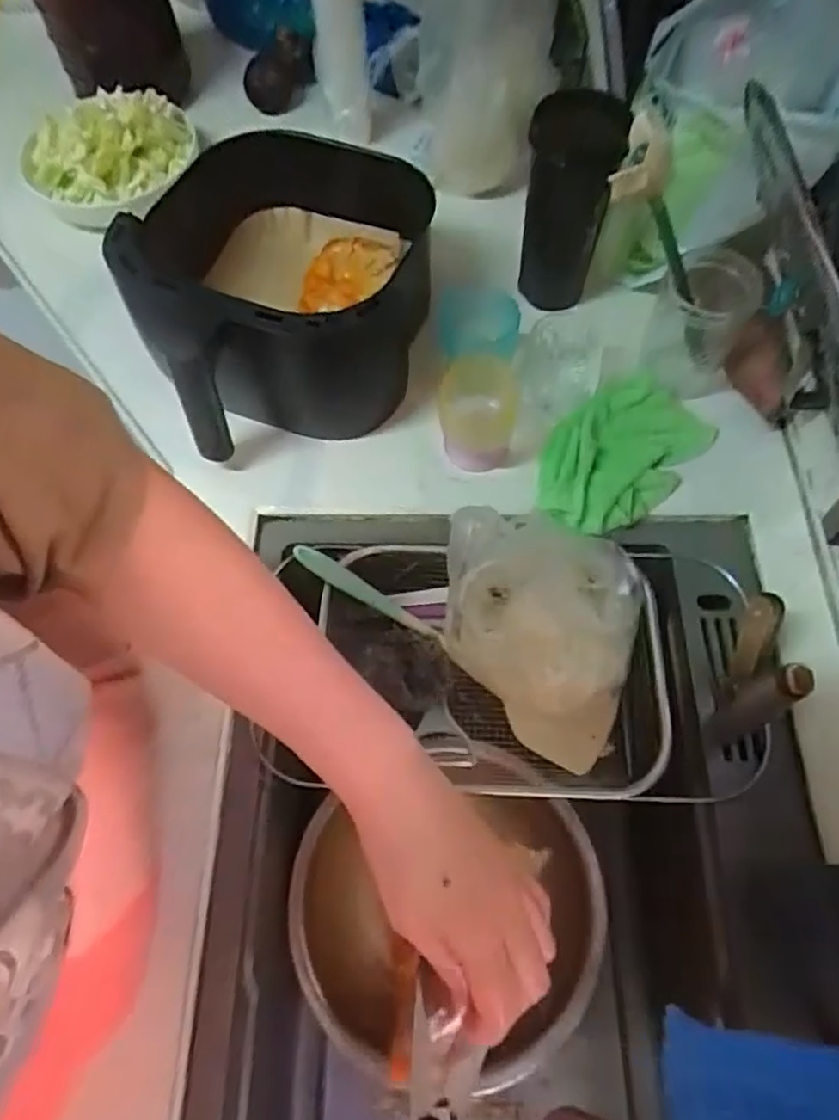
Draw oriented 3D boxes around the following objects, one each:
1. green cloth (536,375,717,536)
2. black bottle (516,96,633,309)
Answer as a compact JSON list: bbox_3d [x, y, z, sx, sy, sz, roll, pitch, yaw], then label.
[{"bbox_3d":[0.186,-0.099,0.617,0.108,0.035,0.173,37,71,17],"label":"green cloth"},{"bbox_3d":[0.139,-0.333,0.629,0.075,0.179,0.090,15,66,9],"label":"black bottle"}]

